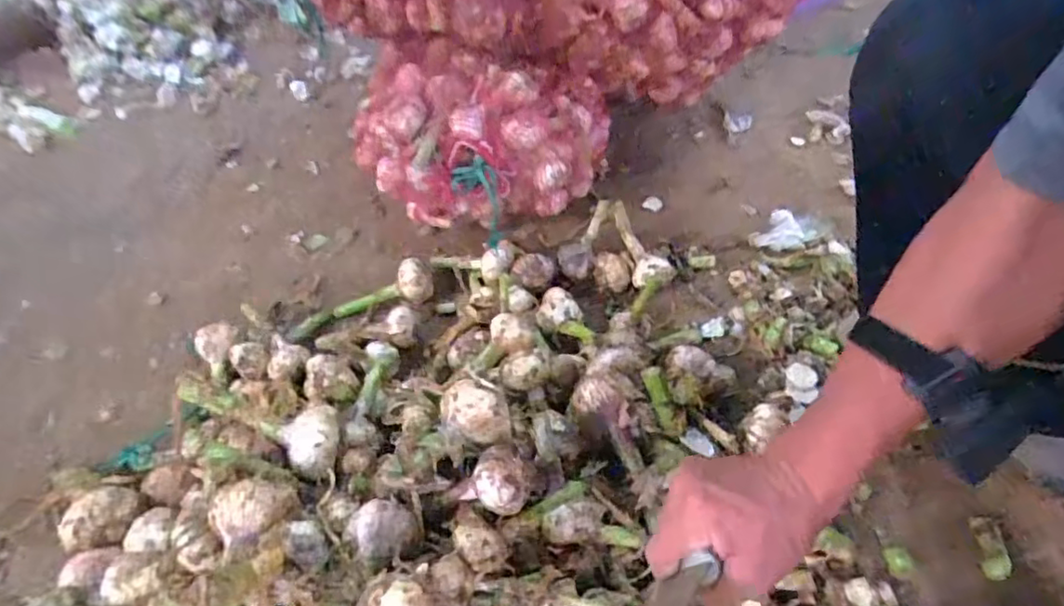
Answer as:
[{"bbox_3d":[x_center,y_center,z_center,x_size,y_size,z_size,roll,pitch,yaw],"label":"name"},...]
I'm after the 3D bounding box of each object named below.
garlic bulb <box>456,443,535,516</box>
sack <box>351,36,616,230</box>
[{"bbox_3d":[-0.024,0.129,0.428,0.047,0.034,0.041,28,56,25],"label":"garlic bulb"},{"bbox_3d":[-0.073,-0.229,0.846,0.323,0.221,0.200,11,50,12],"label":"sack"}]

